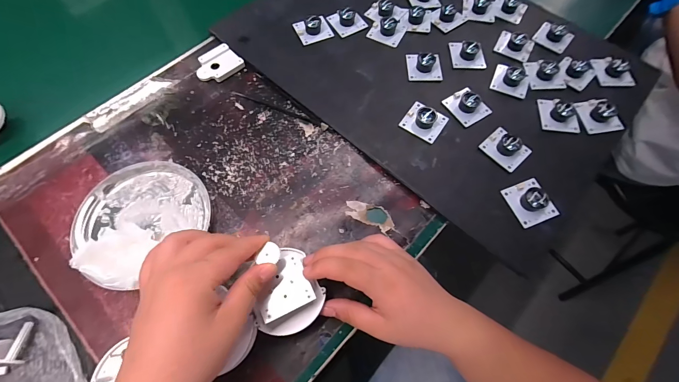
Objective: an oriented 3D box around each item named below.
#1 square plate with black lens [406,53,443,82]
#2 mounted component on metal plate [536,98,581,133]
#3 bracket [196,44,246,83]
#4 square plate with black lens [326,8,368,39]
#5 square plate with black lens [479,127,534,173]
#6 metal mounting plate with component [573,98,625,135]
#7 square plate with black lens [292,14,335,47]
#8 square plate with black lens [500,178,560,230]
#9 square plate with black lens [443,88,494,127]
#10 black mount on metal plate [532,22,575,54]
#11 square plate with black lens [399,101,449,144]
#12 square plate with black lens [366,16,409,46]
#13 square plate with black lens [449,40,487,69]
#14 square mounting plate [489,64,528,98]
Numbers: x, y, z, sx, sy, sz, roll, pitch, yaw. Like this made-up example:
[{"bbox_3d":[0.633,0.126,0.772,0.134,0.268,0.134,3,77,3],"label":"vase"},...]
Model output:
[{"bbox_3d":[0.108,-0.161,0.386,0.042,0.016,0.041,-1,68,-1],"label":"square plate with black lens"},{"bbox_3d":[0.262,-0.093,0.361,0.041,0.015,0.045,9,68,3],"label":"mounted component on metal plate"},{"bbox_3d":[-0.156,-0.161,0.392,0.046,0.008,0.055,43,73,15],"label":"bracket"},{"bbox_3d":[0.011,-0.235,0.416,0.042,0.019,0.042,-27,71,-11],"label":"square plate with black lens"},{"bbox_3d":[0.186,-0.049,0.337,0.042,0.017,0.044,-39,73,-15],"label":"square plate with black lens"},{"bbox_3d":[0.307,-0.093,0.360,0.036,0.020,0.049,-8,68,-4],"label":"metal mounting plate with component"},{"bbox_3d":[-0.035,-0.220,0.409,0.045,0.017,0.039,-22,70,-10],"label":"square plate with black lens"},{"bbox_3d":[0.196,0.010,0.313,0.039,0.018,0.045,-19,69,-8],"label":"square plate with black lens"},{"bbox_3d":[0.153,-0.104,0.362,0.040,0.017,0.045,-30,71,-12],"label":"square plate with black lens"},{"bbox_3d":[0.294,-0.214,0.417,0.044,0.024,0.038,37,72,13],"label":"black mount on metal plate"},{"bbox_3d":[0.098,-0.083,0.350,0.044,0.016,0.041,34,71,12],"label":"square plate with black lens"},{"bbox_3d":[0.066,-0.221,0.412,0.044,0.017,0.044,25,69,9],"label":"square plate with black lens"},{"bbox_3d":[0.168,-0.179,0.396,0.043,0.016,0.043,2,68,0],"label":"square plate with black lens"},{"bbox_3d":[0.215,-0.140,0.378,0.042,0.017,0.039,23,69,8],"label":"square mounting plate"}]

